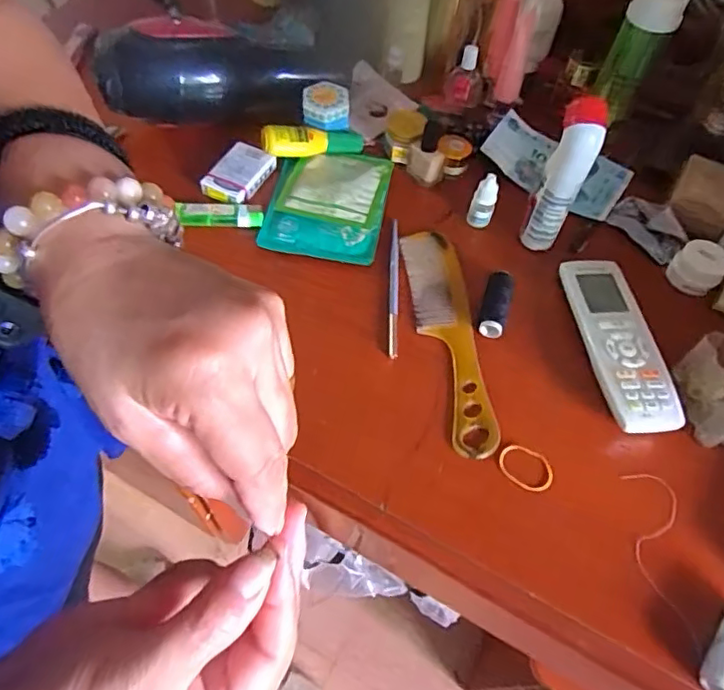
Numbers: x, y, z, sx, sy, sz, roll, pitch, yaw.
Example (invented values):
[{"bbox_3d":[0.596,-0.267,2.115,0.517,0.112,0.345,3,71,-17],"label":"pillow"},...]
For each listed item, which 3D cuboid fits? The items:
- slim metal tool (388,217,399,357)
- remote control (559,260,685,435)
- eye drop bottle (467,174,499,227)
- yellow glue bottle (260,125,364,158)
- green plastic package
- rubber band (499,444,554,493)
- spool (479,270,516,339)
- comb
[{"bbox_3d":[0.027,-0.052,0.481,0.008,0.004,0.146,3,58,-2],"label":"slim metal tool"},{"bbox_3d":[0.199,-0.004,0.450,0.054,0.025,0.157,0,58,-4],"label":"remote control"},{"bbox_3d":[0.109,-0.129,0.508,0.022,0.044,0.017,16,58,6],"label":"eye drop bottle"},{"bbox_3d":[-0.046,-0.194,0.546,0.098,0.020,0.023,-8,58,-25],"label":"yellow glue bottle"},{"bbox_3d":[-0.030,-0.133,0.522,0.103,0.011,0.130,7,58,1],"label":"green plastic package"},{"bbox_3d":[0.116,0.087,0.402,0.039,0.004,0.030,19,59,8],"label":"rubber band"},{"bbox_3d":[0.110,-0.034,0.466,0.021,0.019,0.060,17,58,7],"label":"spool"},{"bbox_3d":[0.068,-0.011,0.458,0.044,0.004,0.209,-5,58,-6],"label":"comb"}]

